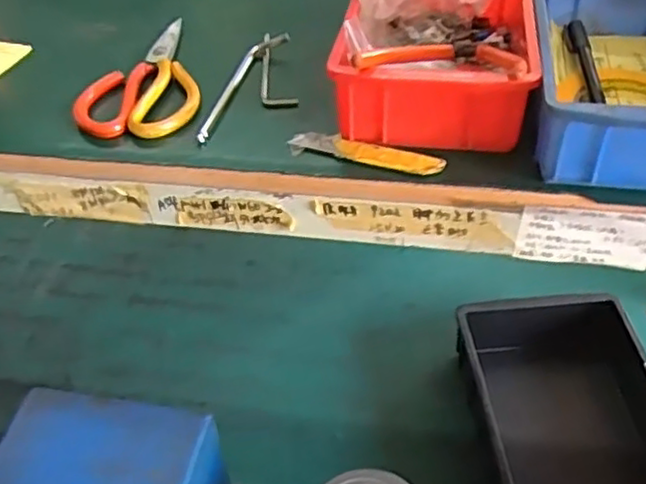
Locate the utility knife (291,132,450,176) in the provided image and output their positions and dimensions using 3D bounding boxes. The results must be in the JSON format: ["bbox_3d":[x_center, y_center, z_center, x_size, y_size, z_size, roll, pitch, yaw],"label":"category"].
[{"bbox_3d":[0.029,-0.060,0.453,0.105,0.007,0.022,13,46,17],"label":"utility knife"}]

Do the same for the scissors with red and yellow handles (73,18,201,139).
[{"bbox_3d":[-0.144,-0.133,0.537,0.088,0.013,0.158,-8,44,-4],"label":"scissors with red and yellow handles"}]

